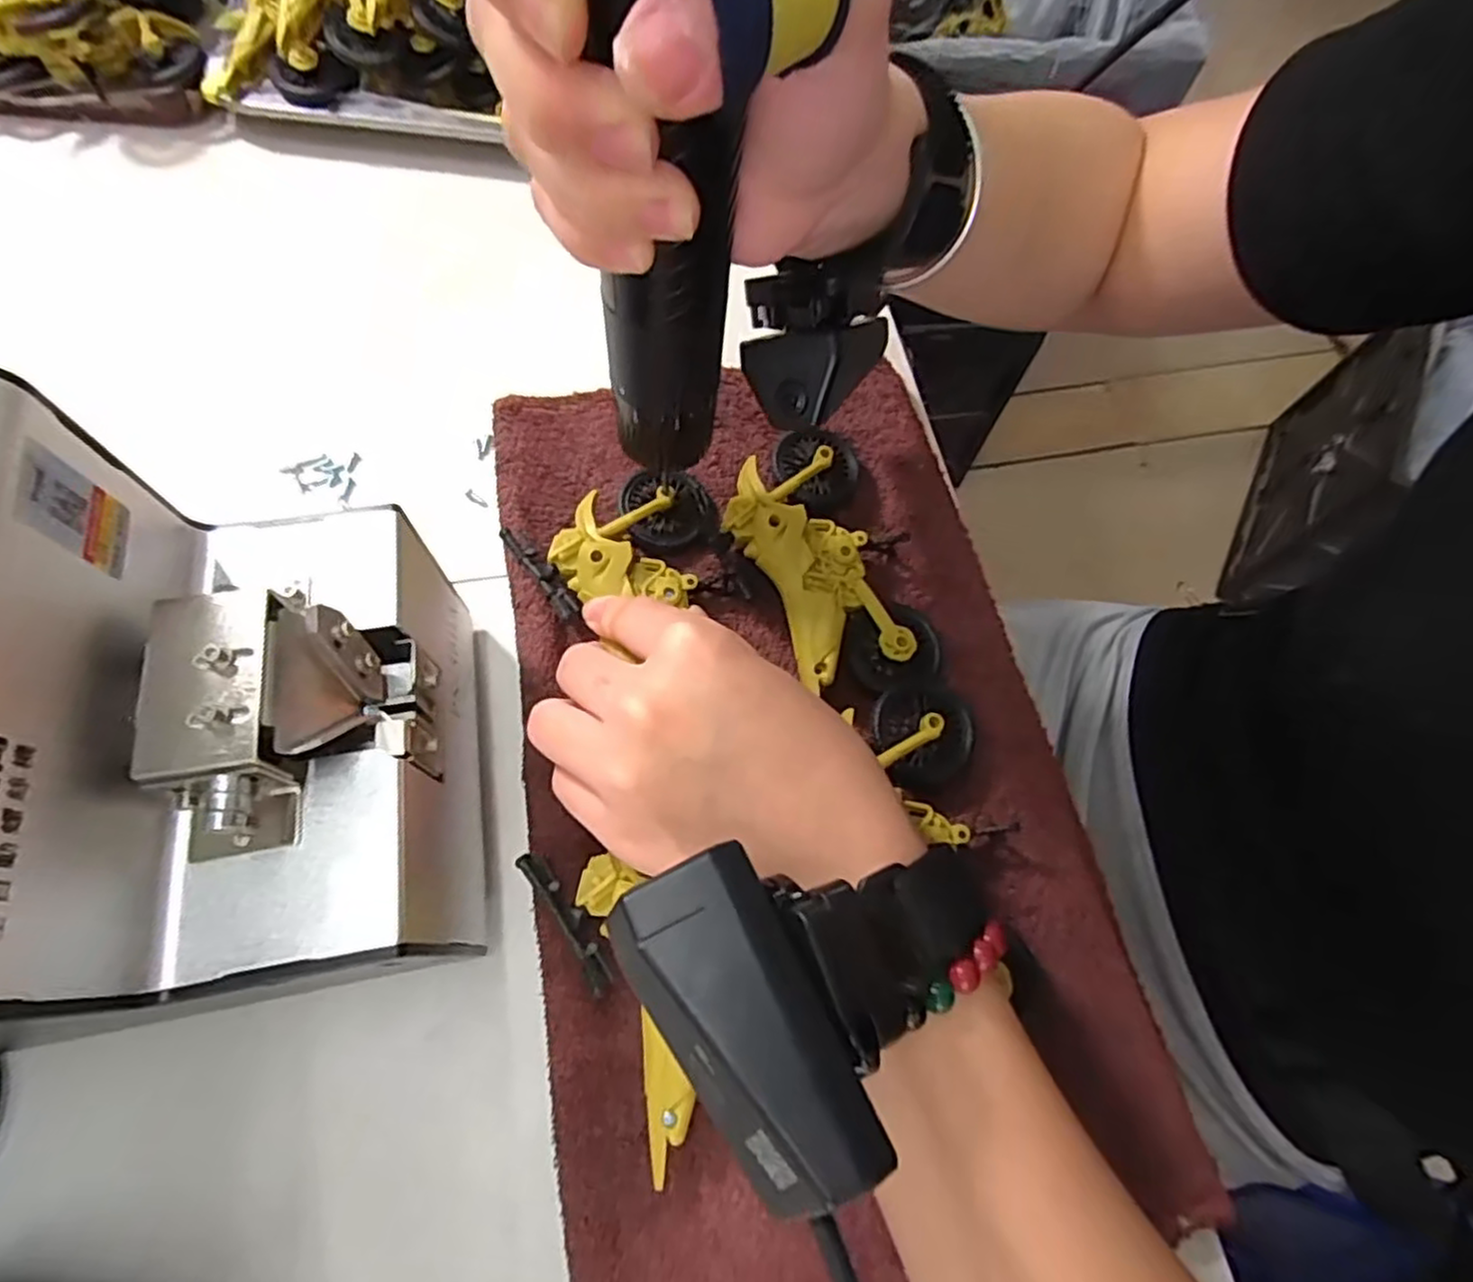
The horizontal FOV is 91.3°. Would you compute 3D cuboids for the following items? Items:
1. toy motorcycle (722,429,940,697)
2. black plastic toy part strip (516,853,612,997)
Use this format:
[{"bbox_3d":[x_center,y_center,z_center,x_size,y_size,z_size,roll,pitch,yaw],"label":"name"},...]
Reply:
[{"bbox_3d":[0.037,-0.029,0.285,0.062,0.027,0.106,-19,69,-11],"label":"toy motorcycle"},{"bbox_3d":[-0.054,0.089,0.230,0.007,0.010,0.048,-32,73,-16],"label":"black plastic toy part strip"}]

